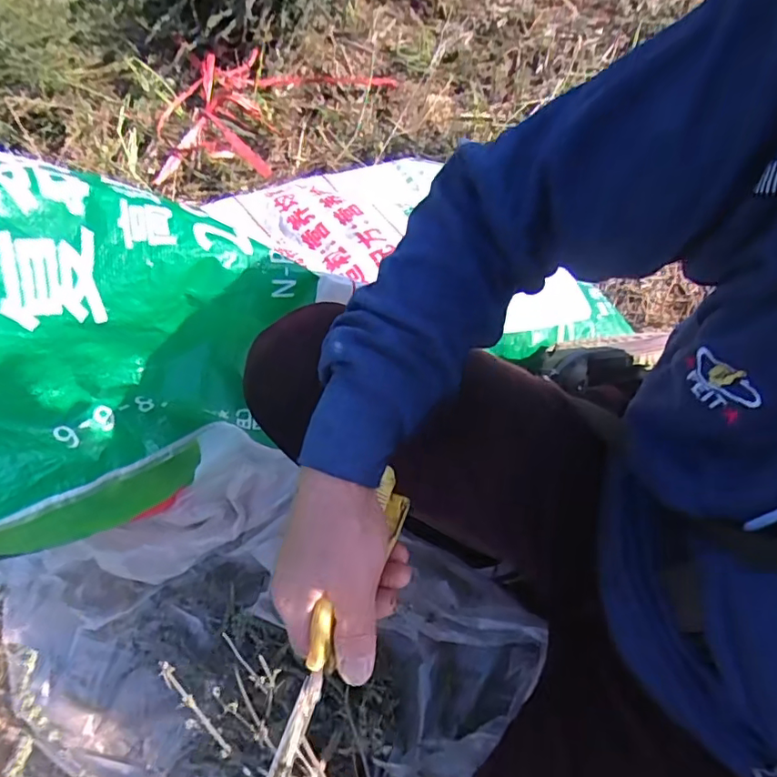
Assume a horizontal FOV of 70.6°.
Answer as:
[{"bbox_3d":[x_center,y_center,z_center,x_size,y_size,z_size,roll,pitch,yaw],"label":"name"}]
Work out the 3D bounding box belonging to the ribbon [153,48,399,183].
[{"bbox_3d":[-0.196,-0.472,0.933,0.390,0.038,0.230,0,83,6],"label":"ribbon"}]

